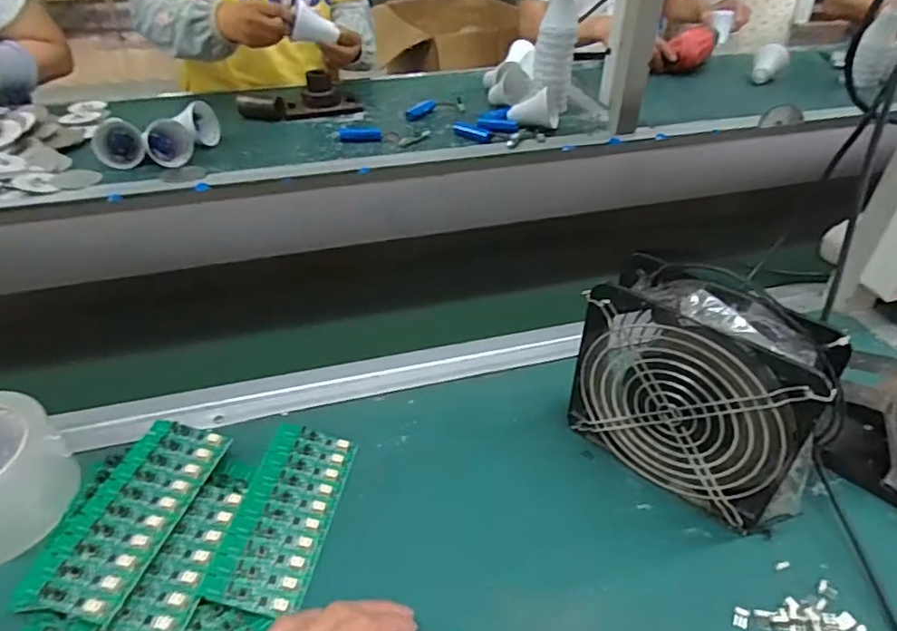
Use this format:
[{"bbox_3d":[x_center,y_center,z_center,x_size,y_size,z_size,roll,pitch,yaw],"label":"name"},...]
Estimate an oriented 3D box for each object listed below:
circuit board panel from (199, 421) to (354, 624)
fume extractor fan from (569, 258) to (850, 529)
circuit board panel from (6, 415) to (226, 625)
[{"bbox_3d":[-0.113,0.135,0.405,0.063,0.007,0.137,18,40,-2],"label":"circuit board panel"},{"bbox_3d":[0.169,0.051,0.399,0.156,0.152,0.058,30,47,32],"label":"fume extractor fan"},{"bbox_3d":[-0.211,0.128,0.387,0.064,0.009,0.136,14,41,8],"label":"circuit board panel"}]

